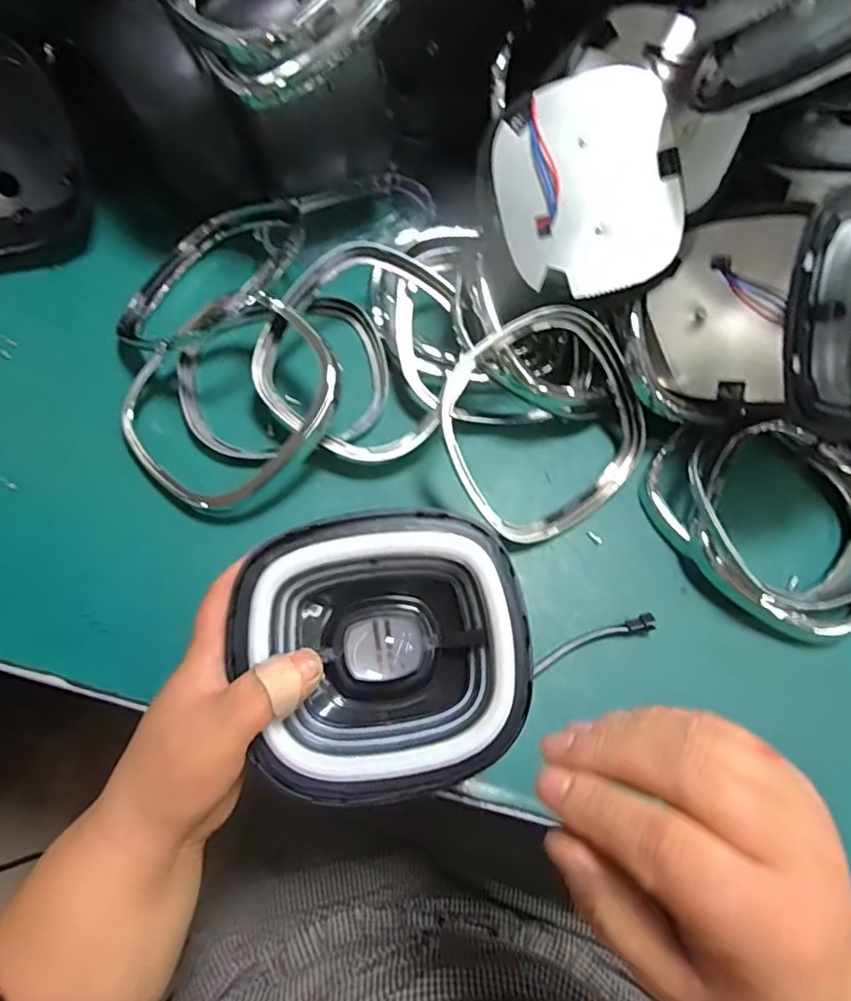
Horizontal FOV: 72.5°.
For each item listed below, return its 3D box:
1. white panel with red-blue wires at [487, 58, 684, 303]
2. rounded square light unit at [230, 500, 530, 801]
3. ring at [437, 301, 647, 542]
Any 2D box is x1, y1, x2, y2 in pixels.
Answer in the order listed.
[{"bbox_3d":[0.103,-0.197,0.370,0.113,0.015,0.128,-15,100,8],"label":"white panel with red-blue wires"},{"bbox_3d":[-0.020,0.076,0.296,0.142,0.040,0.133,-7,67,-6],"label":"rounded square light unit"},{"bbox_3d":[0.088,-0.056,0.407,0.153,0.010,0.148,-2,95,-22],"label":"ring"}]

